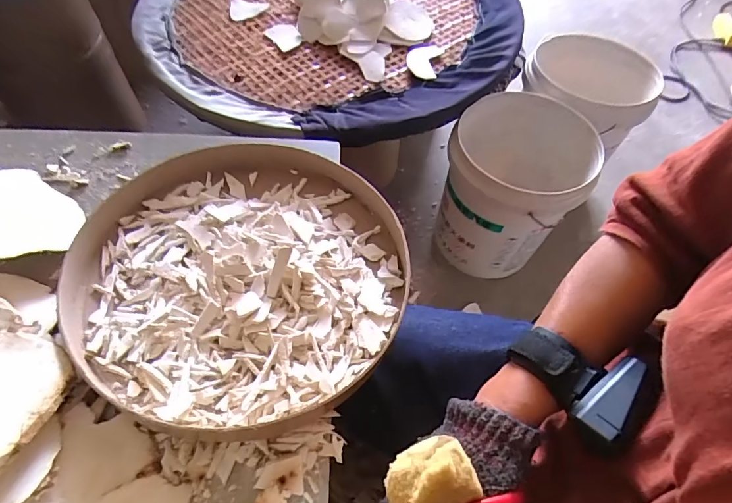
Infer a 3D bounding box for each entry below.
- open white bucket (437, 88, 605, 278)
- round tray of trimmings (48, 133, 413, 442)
[{"bbox_3d":[0.309,-0.127,0.947,0.272,0.330,0.272,20,59,10],"label":"open white bucket"},{"bbox_3d":[-0.115,0.012,0.410,0.298,0.037,0.299,1,58,-2],"label":"round tray of trimmings"}]

